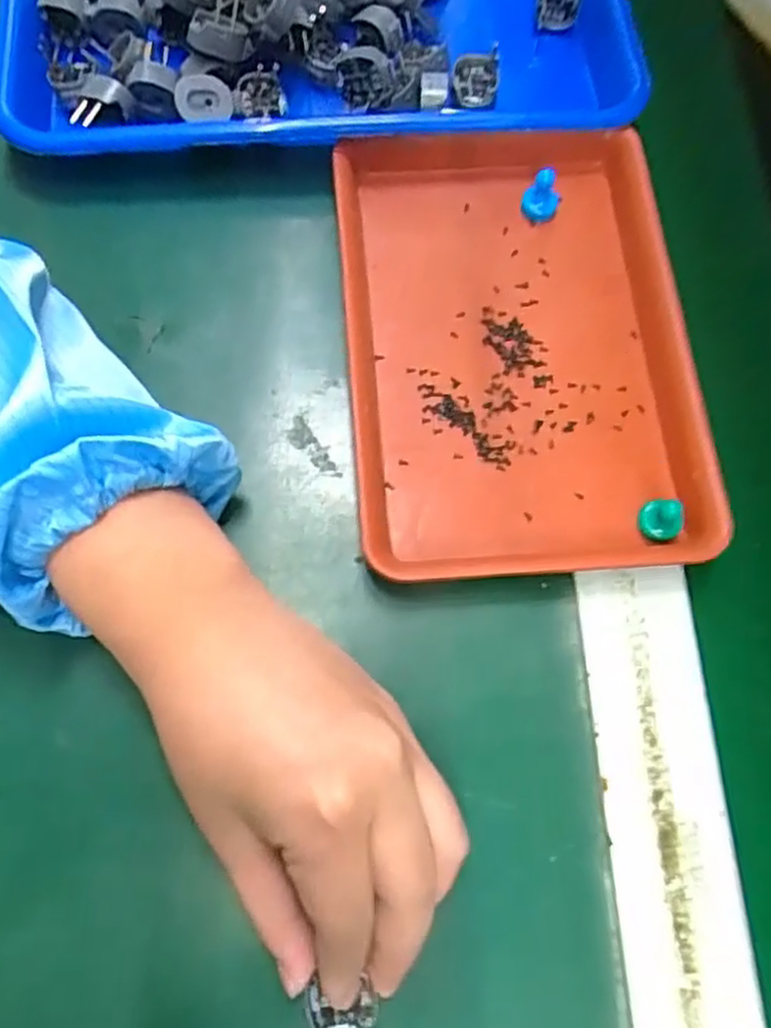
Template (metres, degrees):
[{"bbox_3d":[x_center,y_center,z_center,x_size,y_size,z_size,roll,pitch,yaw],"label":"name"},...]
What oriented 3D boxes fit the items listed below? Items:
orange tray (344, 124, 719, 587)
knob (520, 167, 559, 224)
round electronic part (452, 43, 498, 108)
[{"bbox_3d":[0.067,-0.083,0.345,0.166,0.022,0.231,-3,72,-4],"label":"orange tray"},{"bbox_3d":[0.080,-0.162,0.369,0.018,0.023,0.018,17,72,3],"label":"knob"},{"bbox_3d":[0.048,-0.234,0.387,0.023,0.018,0.023,1,71,-2],"label":"round electronic part"}]

